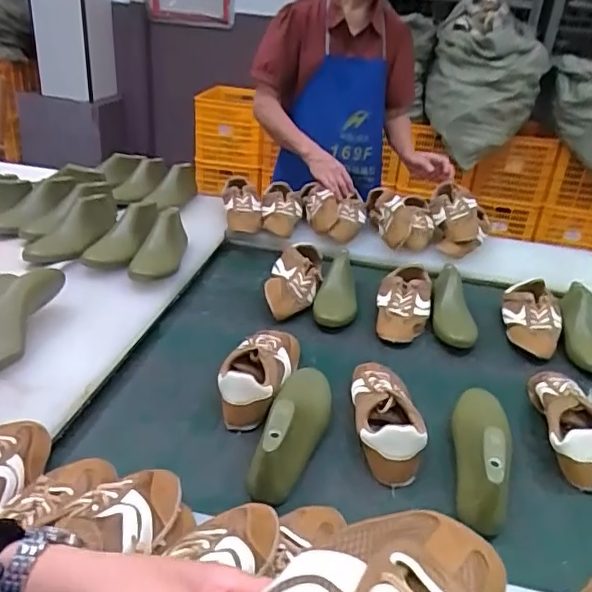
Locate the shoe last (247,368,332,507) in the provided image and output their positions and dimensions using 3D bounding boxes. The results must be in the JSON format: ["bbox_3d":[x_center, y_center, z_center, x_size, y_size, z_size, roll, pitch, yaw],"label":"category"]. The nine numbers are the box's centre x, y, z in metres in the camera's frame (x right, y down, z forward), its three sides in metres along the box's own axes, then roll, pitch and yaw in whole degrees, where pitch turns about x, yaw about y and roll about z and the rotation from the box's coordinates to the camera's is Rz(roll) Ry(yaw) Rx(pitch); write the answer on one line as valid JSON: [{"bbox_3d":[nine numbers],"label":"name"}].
[{"bbox_3d":[0.002,0.171,0.813,0.080,0.098,0.267,9,29,9],"label":"shoe last"}]

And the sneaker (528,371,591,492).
[{"bbox_3d":[0.431,0.192,0.885,0.092,0.075,0.223,8,29,7],"label":"sneaker"}]

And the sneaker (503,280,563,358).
[{"bbox_3d":[0.488,0.047,1.176,0.110,0.062,0.242,10,30,12],"label":"sneaker"}]

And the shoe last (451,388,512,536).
[{"bbox_3d":[0.259,0.211,0.802,0.072,0.105,0.252,10,30,11],"label":"shoe last"}]

